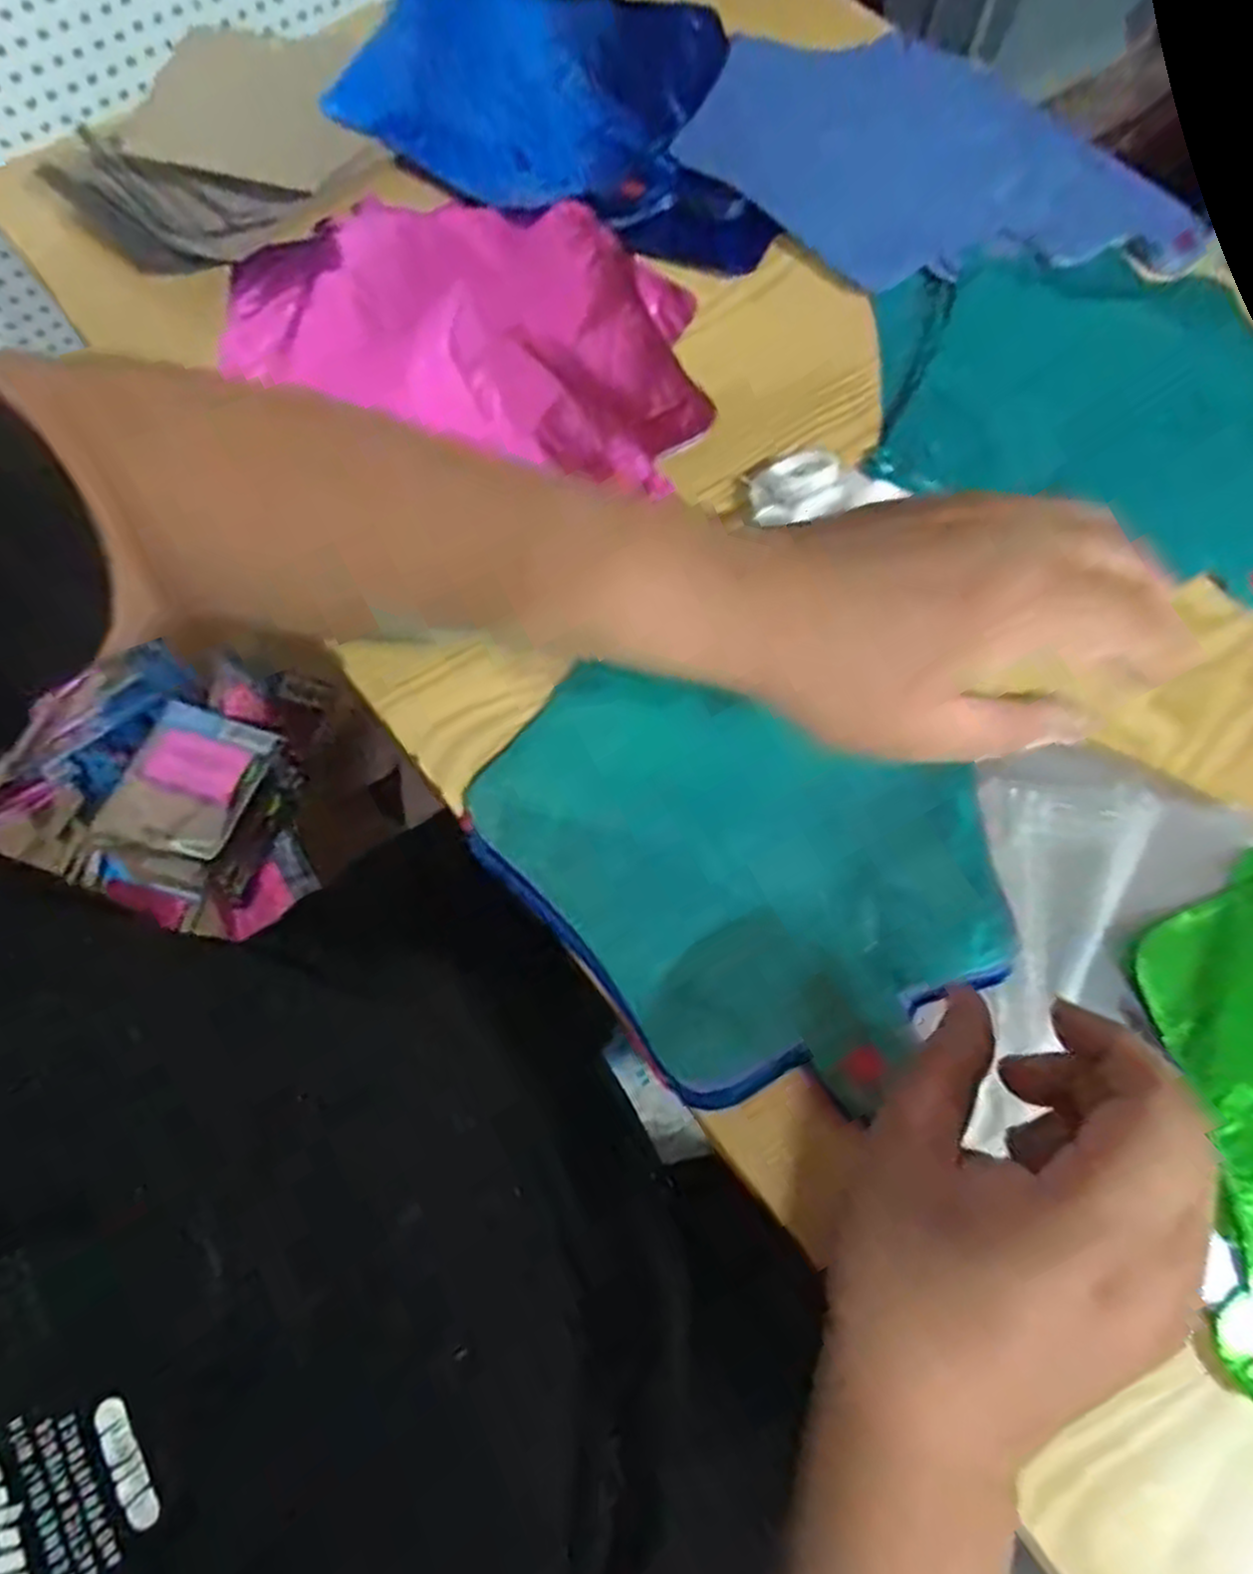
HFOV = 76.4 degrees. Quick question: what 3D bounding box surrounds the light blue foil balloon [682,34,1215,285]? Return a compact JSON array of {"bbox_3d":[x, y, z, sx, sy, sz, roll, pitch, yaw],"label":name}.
[{"bbox_3d":[0.202,-0.420,0.541,0.327,0.039,0.218,0,69,-2],"label":"light blue foil balloon"}]

